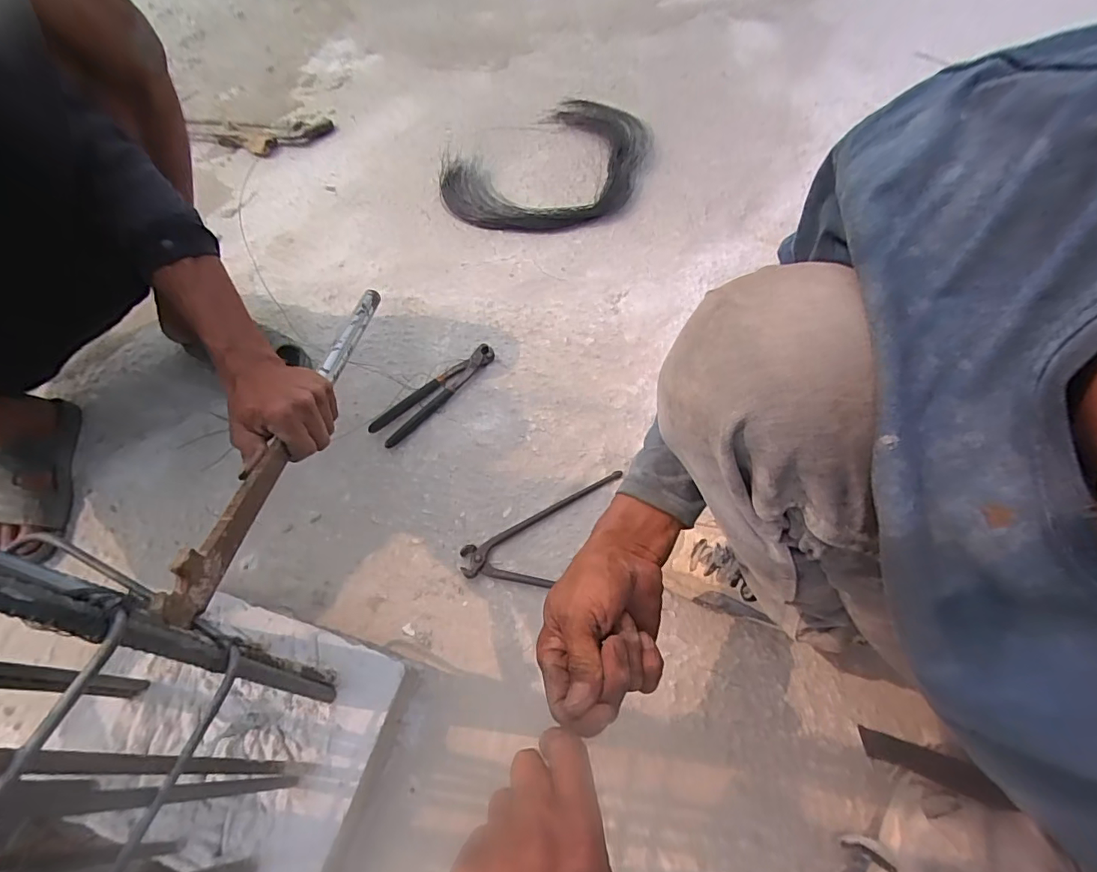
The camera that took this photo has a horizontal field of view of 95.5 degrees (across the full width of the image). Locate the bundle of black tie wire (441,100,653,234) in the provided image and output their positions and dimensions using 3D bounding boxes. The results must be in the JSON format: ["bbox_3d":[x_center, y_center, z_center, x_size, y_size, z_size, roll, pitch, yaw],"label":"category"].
[{"bbox_3d":[0.038,-0.601,1.081,0.382,0.036,0.550,33,64,22],"label":"bundle of black tie wire"}]

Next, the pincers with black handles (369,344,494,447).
[{"bbox_3d":[-0.169,-0.068,0.760,0.047,0.022,0.221,38,66,24],"label":"pincers with black handles"}]

